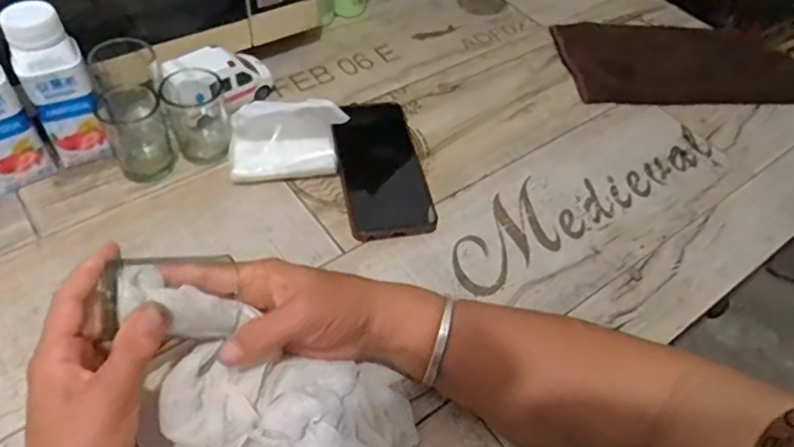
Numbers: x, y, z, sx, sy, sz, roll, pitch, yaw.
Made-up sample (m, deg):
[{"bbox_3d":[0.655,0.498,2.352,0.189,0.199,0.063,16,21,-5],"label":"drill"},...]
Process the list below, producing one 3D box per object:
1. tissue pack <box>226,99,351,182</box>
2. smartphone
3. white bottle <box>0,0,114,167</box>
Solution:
[{"bbox_3d":[-0.103,-0.082,0.538,0.105,0.073,0.063,-8,53,-12],"label":"tissue pack"},{"bbox_3d":[-0.016,-0.057,0.555,0.078,0.015,0.169,-7,53,-11],"label":"smartphone"},{"bbox_3d":[-0.284,-0.110,0.497,0.052,0.139,0.052,-24,57,-22],"label":"white bottle"}]

